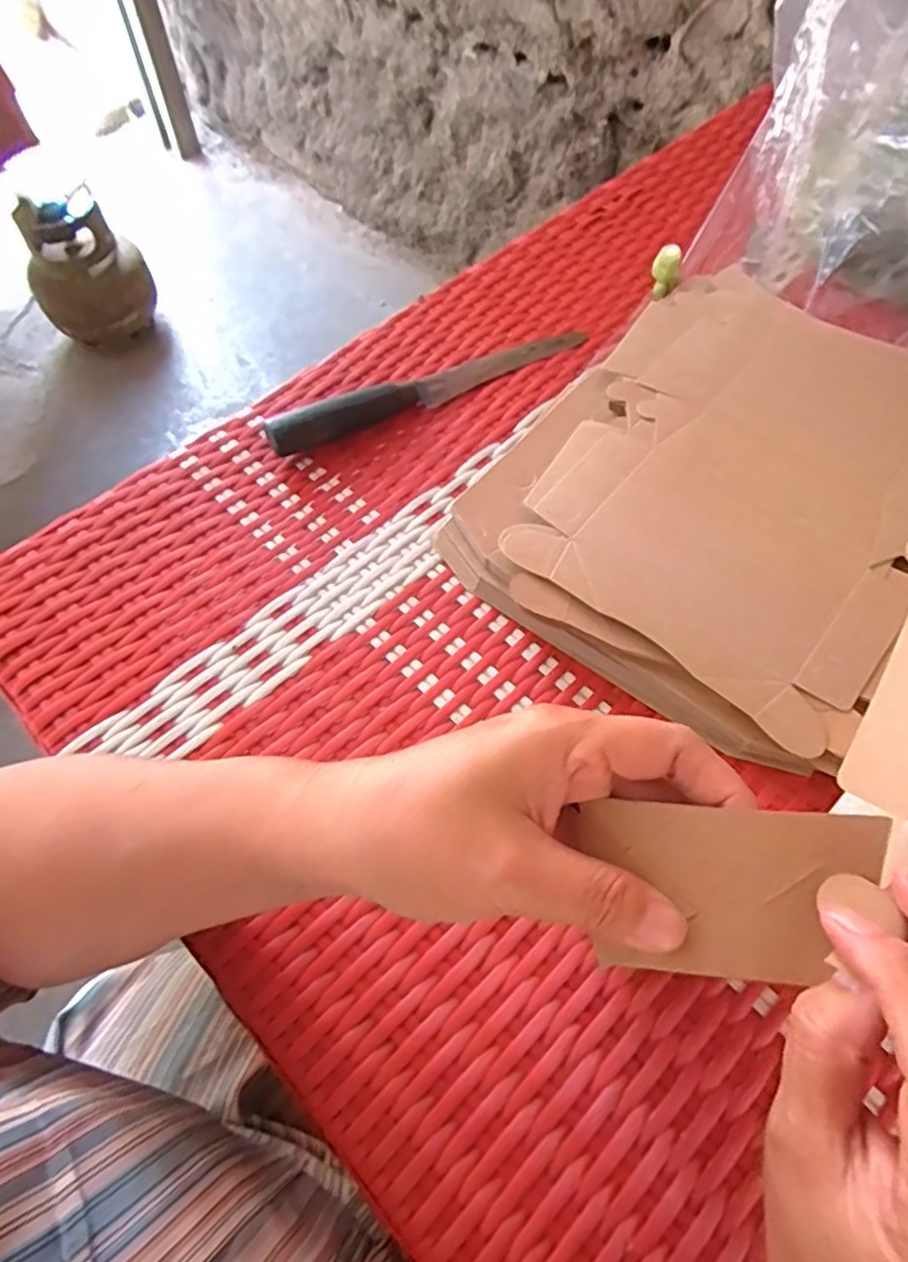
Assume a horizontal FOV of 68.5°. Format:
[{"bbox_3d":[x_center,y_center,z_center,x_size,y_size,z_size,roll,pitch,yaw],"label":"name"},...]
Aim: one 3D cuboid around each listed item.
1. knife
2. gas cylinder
[{"bbox_3d":[-0.013,-0.174,0.469,0.241,0.016,0.029,-24,64,-12],"label":"knife"},{"bbox_3d":[-0.827,-0.814,1.507,0.237,0.271,0.216,-21,64,-11],"label":"gas cylinder"}]

